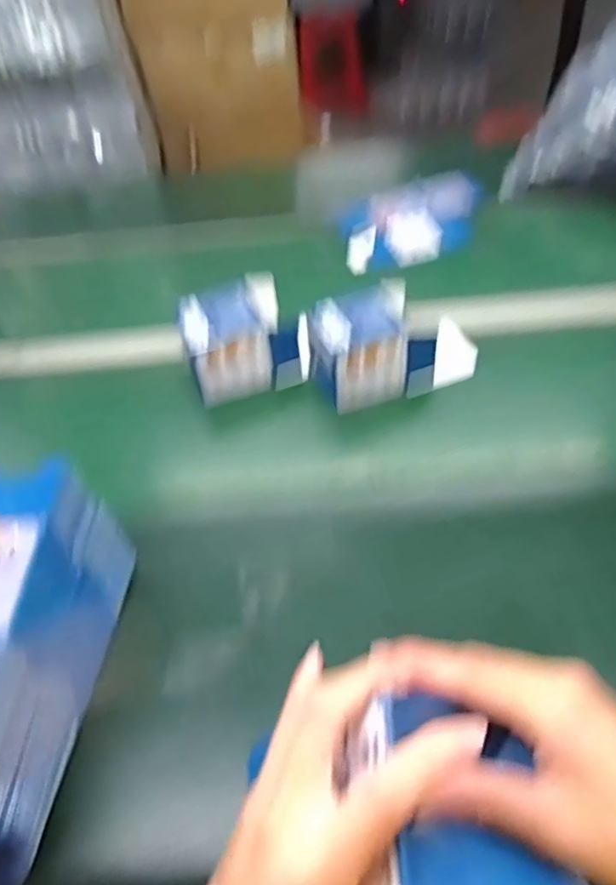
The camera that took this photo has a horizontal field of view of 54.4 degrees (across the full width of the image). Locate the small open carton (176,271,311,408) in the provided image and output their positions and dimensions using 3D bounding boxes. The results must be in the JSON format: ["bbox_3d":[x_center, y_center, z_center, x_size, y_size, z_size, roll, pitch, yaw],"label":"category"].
[{"bbox_3d":[-0.078,-0.130,0.717,0.138,0.110,0.101,-17,48,-10],"label":"small open carton"}]

